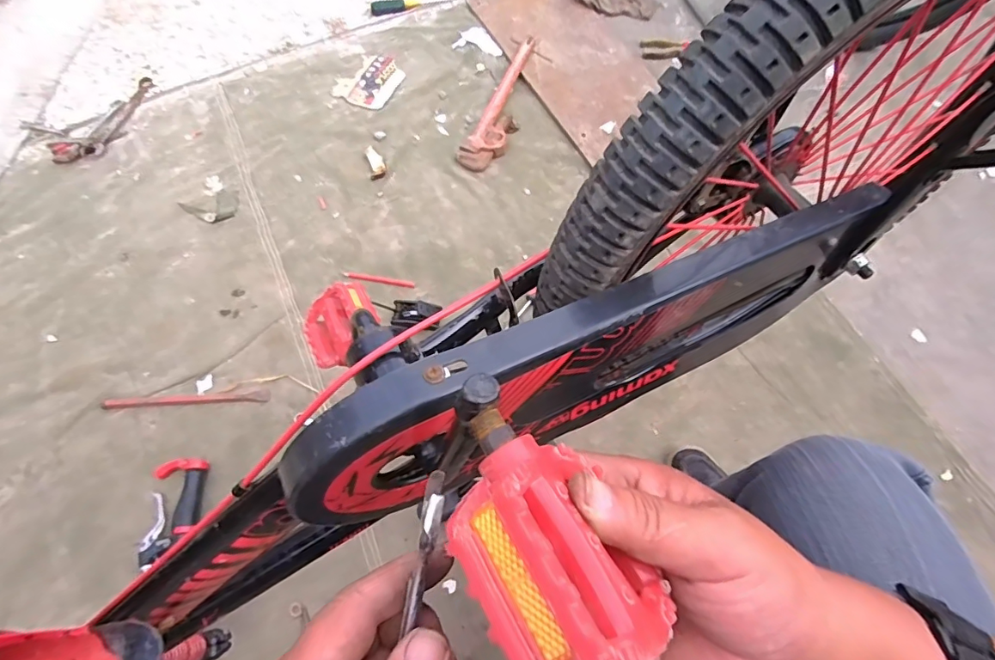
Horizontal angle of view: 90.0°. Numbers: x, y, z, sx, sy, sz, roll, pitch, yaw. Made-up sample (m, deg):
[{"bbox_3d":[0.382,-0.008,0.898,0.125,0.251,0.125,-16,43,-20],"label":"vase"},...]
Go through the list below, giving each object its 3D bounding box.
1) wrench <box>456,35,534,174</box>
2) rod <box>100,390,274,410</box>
[{"bbox_3d":[0.019,-0.511,1.124,0.090,0.030,0.392,19,68,10],"label":"wrench"},{"bbox_3d":[-0.542,0.122,0.867,0.278,0.011,0.020,-5,66,0],"label":"rod"}]

